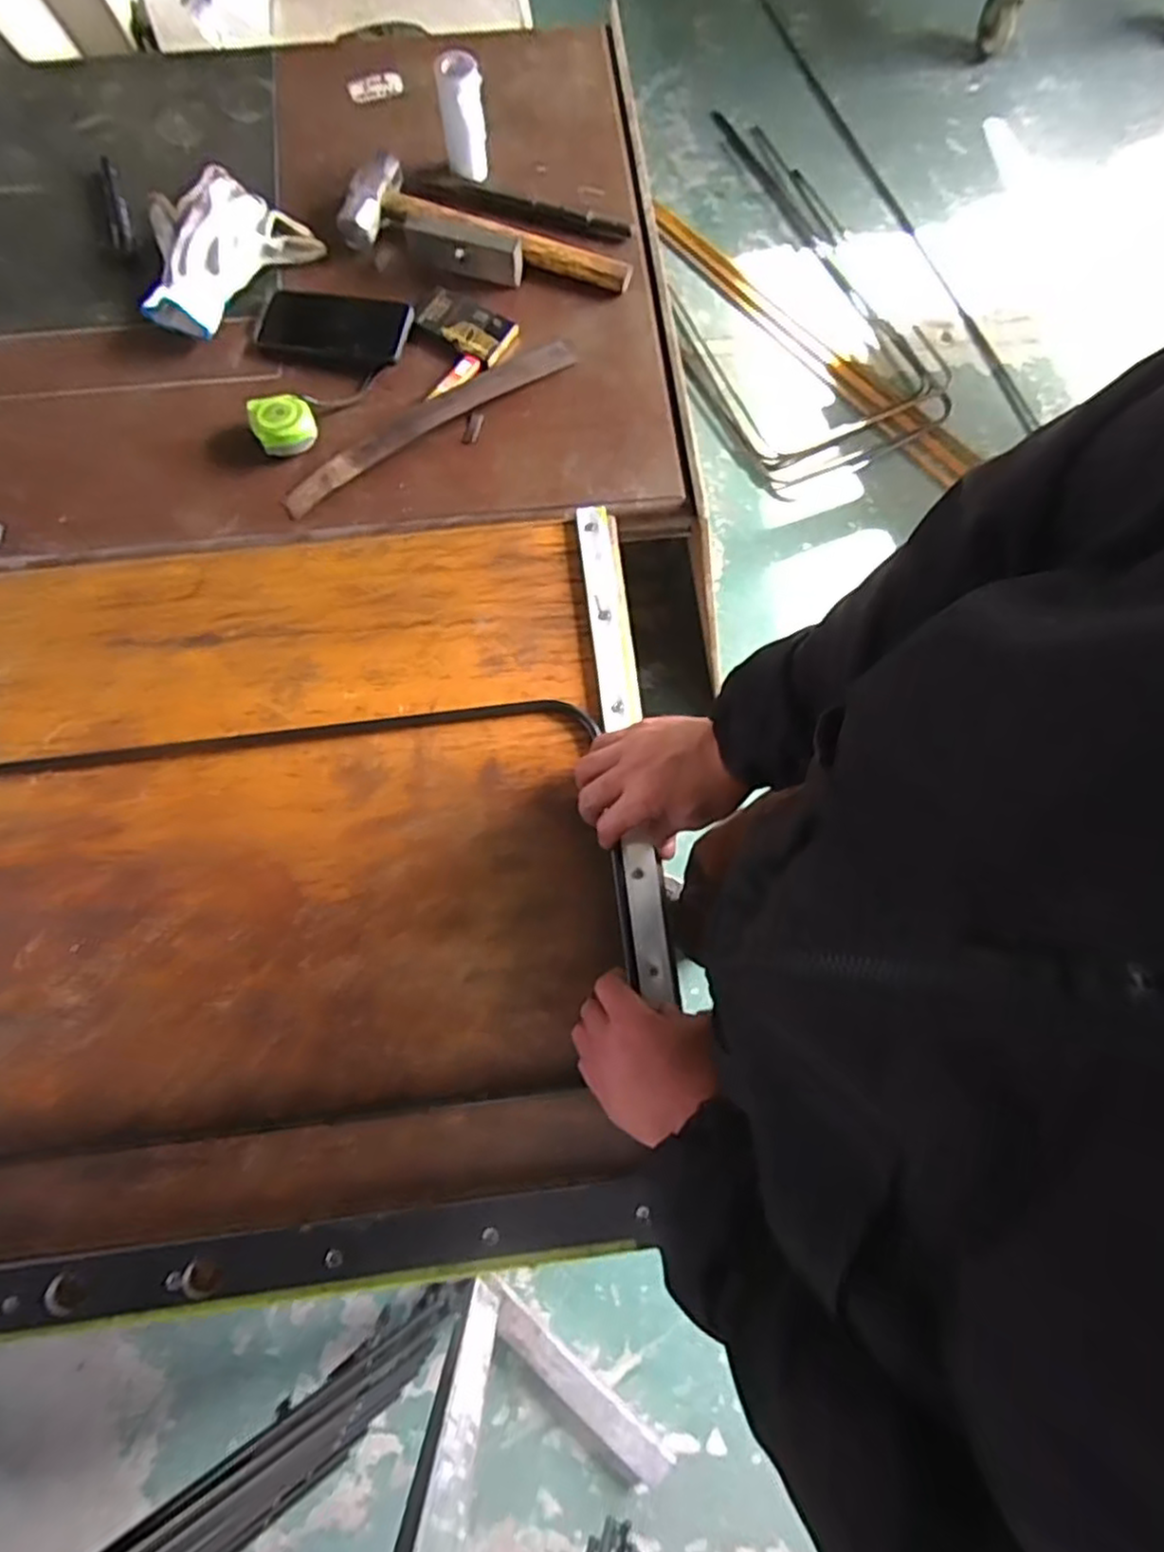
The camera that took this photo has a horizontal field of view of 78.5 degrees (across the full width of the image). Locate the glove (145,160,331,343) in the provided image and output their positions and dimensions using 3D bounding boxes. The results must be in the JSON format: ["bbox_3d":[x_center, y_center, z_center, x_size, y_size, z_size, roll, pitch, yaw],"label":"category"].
[{"bbox_3d":[-0.394,-0.548,0.755,0.142,0.045,0.185,36,78,7],"label":"glove"}]

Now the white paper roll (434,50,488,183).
[{"bbox_3d":[-0.126,-0.701,0.760,0.047,0.103,0.038,-8,76,-3],"label":"white paper roll"}]

